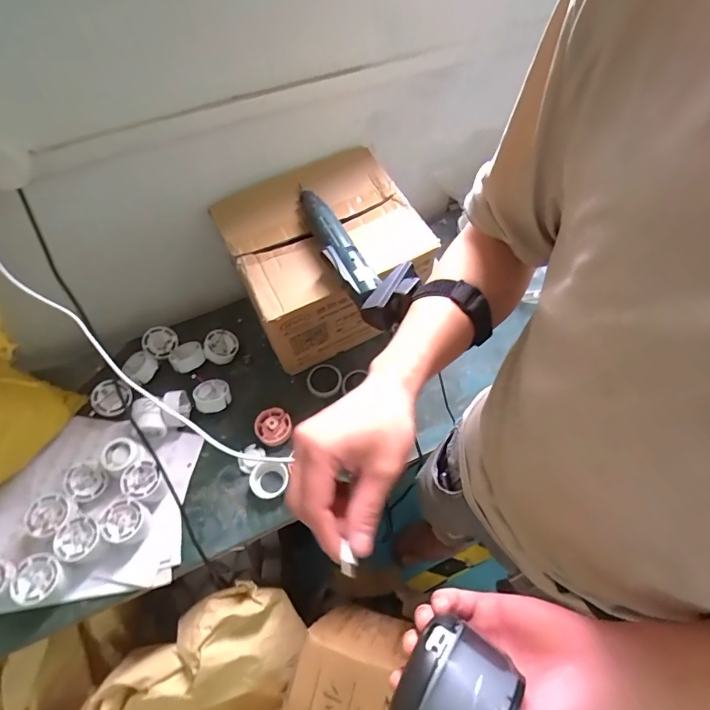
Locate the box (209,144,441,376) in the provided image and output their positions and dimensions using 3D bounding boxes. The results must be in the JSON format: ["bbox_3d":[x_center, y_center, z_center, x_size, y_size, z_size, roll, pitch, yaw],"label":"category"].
[{"bbox_3d":[-0.047,-0.144,0.696,0.269,0.212,0.232,-22,61,-12],"label":"box"}]

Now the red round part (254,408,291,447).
[{"bbox_3d":[-0.128,0.112,0.664,0.056,0.021,0.056,-1,59,1],"label":"red round part"}]

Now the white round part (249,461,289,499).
[{"bbox_3d":[-0.128,0.182,0.630,0.056,0.020,0.053,-1,59,1],"label":"white round part"}]

